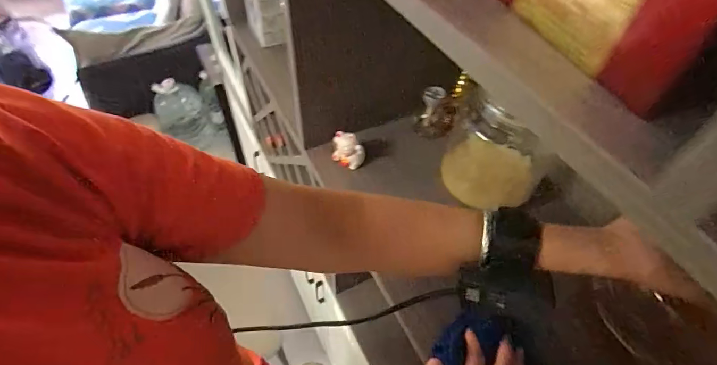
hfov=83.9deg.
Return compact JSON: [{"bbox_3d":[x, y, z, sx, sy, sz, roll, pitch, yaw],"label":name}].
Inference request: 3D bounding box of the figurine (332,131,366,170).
[{"bbox_3d":[-0.016,-0.054,0.646,0.052,0.051,0.038,1,52,-1],"label":"figurine"}]

